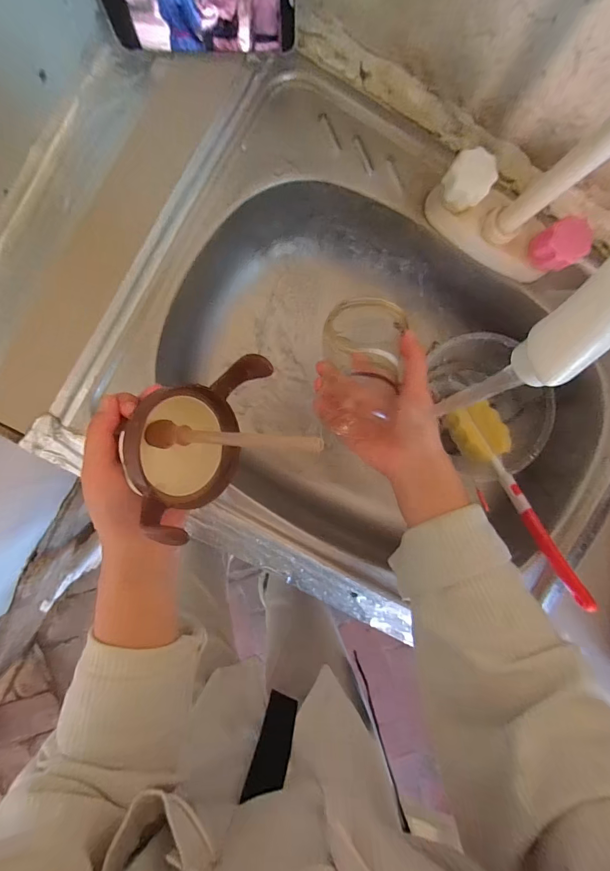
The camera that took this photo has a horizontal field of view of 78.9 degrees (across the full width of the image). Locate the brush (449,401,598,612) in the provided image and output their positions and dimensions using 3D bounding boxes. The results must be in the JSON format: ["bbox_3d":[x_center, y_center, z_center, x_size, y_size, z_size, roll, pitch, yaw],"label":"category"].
[{"bbox_3d":[0.232,0.061,0.406,0.053,0.042,0.242,-17,64,-2],"label":"brush"}]

